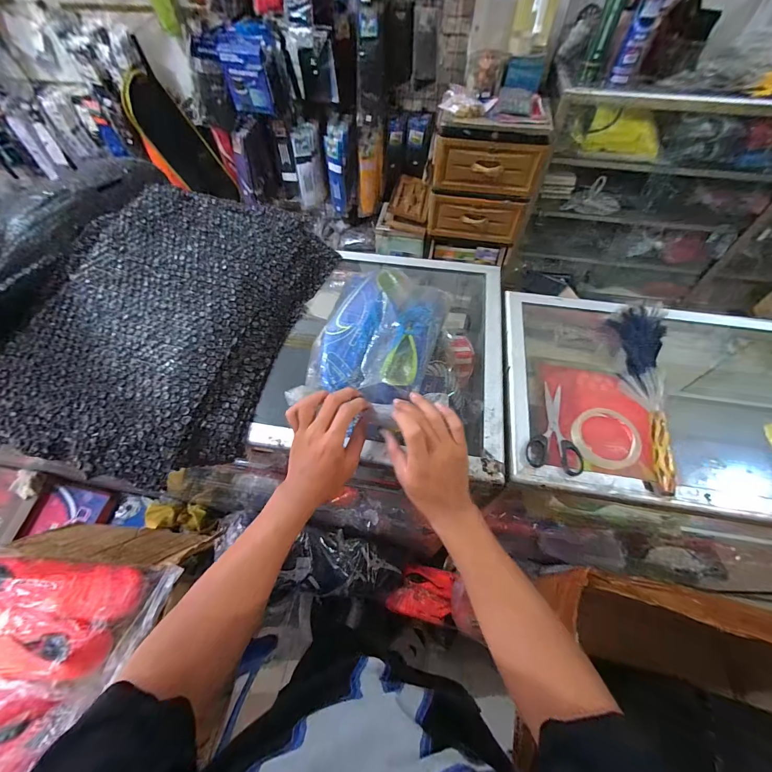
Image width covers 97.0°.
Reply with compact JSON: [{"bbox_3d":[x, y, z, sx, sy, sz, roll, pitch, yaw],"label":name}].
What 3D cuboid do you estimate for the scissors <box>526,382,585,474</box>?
[{"bbox_3d":[0.260,0.064,0.518,0.075,0.014,0.142,17,60,10],"label":"scissors"}]

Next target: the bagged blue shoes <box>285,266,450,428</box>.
[{"bbox_3d":[-0.012,-0.076,0.511,0.166,0.056,0.257,17,60,10],"label":"bagged blue shoes"}]

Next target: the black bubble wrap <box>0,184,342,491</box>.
[{"bbox_3d":[-0.345,-0.121,0.560,0.361,0.099,0.510,12,59,7],"label":"black bubble wrap"}]

